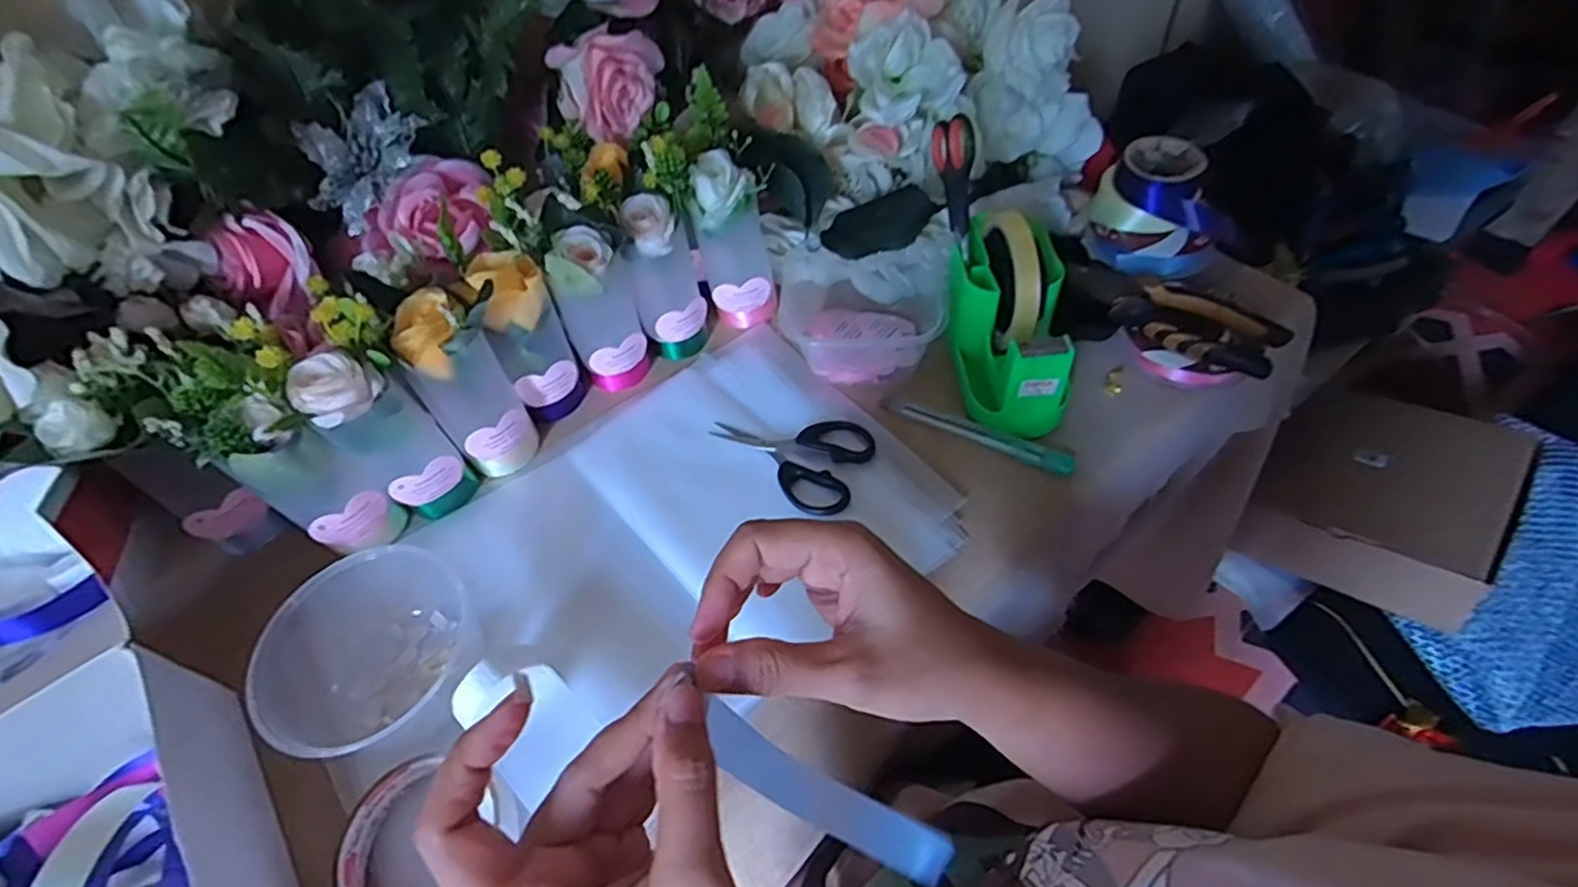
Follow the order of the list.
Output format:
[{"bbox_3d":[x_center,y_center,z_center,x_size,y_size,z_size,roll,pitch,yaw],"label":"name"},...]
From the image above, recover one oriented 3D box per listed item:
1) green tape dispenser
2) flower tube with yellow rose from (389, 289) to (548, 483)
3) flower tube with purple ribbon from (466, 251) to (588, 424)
[{"bbox_3d":[0.153,-0.088,0.479,0.074,0.107,0.128,2,52,5],"label":"green tape dispenser"},{"bbox_3d":[-0.214,-0.036,0.464,0.052,0.127,0.044,-30,56,-19],"label":"flower tube with yellow rose"},{"bbox_3d":[-0.180,-0.068,0.487,0.047,0.127,0.041,-22,54,-13],"label":"flower tube with purple ribbon"}]

